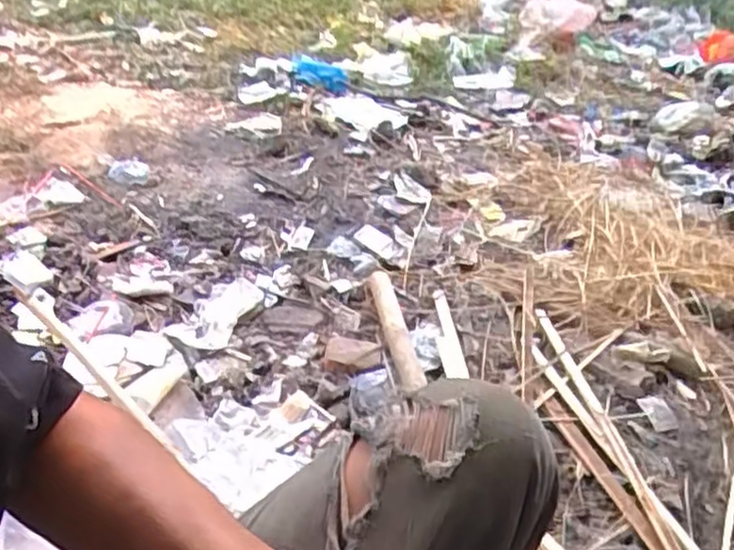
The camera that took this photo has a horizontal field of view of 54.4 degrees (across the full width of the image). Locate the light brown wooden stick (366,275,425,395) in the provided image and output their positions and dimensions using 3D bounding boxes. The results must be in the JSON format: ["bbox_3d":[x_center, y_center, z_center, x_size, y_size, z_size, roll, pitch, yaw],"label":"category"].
[{"bbox_3d":[0.046,0.086,1.317,0.046,0.033,0.277,-3,34,-13],"label":"light brown wooden stick"}]

